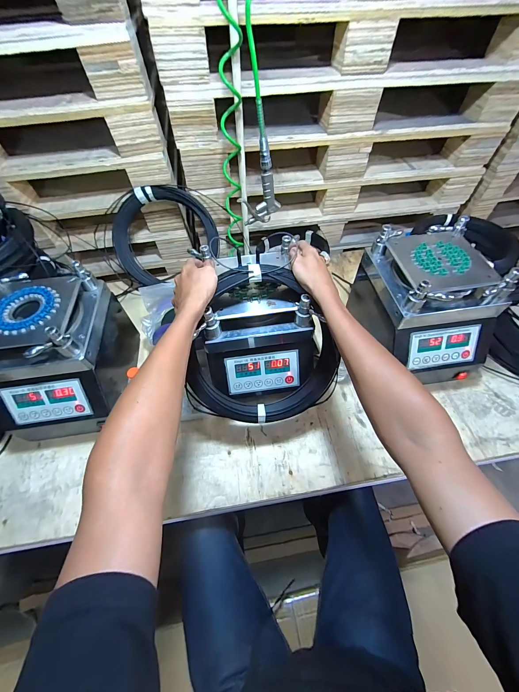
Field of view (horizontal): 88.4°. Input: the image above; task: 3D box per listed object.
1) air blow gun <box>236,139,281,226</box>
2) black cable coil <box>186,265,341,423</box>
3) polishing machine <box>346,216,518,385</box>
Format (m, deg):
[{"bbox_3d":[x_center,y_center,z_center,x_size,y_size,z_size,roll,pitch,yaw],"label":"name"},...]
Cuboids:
[{"bbox_3d":[0.001,-0.358,0.623,0.091,0.196,0.023,-13,58,-6],"label":"air blow gun"},{"bbox_3d":[-0.010,0.016,0.527,0.281,0.303,0.056,-36,15,9],"label":"black cable coil"},{"bbox_3d":[0.388,-0.089,0.639,0.234,0.272,0.283,-7,57,-3],"label":"polishing machine"}]

